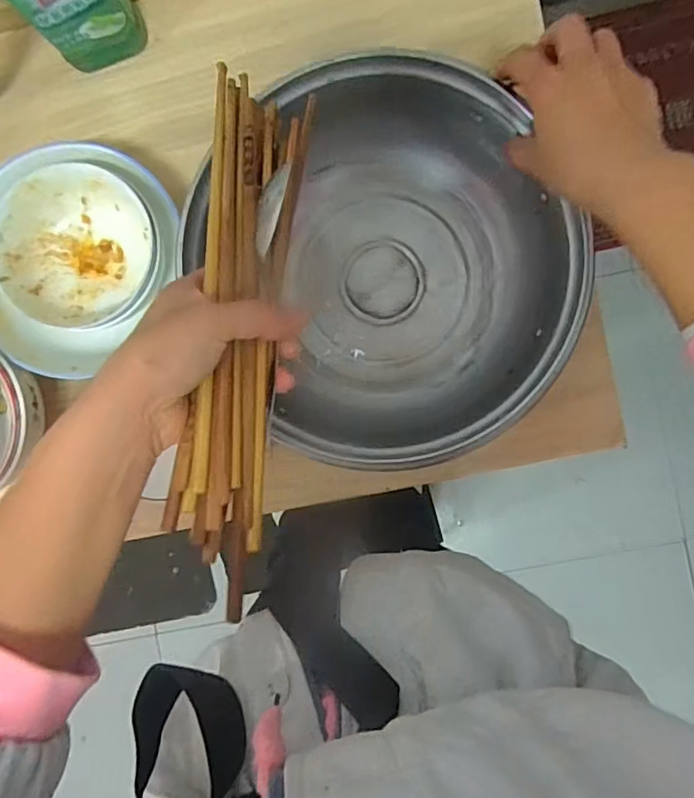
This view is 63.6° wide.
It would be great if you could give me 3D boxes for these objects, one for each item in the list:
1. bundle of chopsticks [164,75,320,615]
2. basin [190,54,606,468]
[{"bbox_3d":[-0.056,-0.038,0.298,0.051,0.024,0.275,3,81,3],"label":"bundle of chopsticks"},{"bbox_3d":[0.024,-0.102,0.420,0.264,0.094,0.279,0,91,3],"label":"basin"}]

